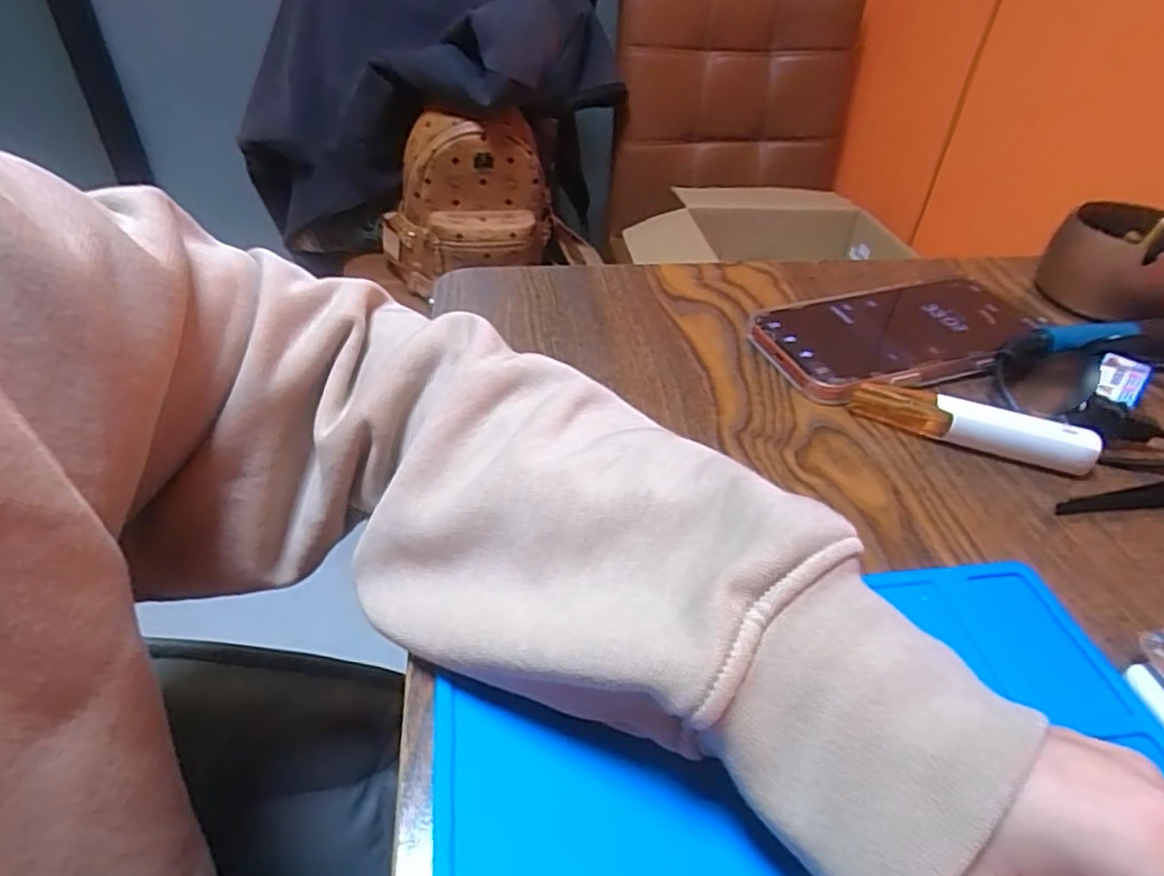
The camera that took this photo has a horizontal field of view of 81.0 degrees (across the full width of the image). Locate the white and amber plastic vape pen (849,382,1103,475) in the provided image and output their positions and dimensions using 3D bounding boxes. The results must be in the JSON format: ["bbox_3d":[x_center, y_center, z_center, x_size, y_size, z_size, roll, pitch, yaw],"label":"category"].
[{"bbox_3d":[0.184,-0.005,0.326,0.106,0.023,0.014,18,42,17],"label":"white and amber plastic vape pen"}]

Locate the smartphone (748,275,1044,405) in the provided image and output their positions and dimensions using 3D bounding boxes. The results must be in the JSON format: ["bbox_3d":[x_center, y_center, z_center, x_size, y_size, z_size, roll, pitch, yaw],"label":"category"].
[{"bbox_3d":[0.179,-0.063,0.388,0.157,0.013,0.088,-11,42,-16],"label":"smartphone"}]

